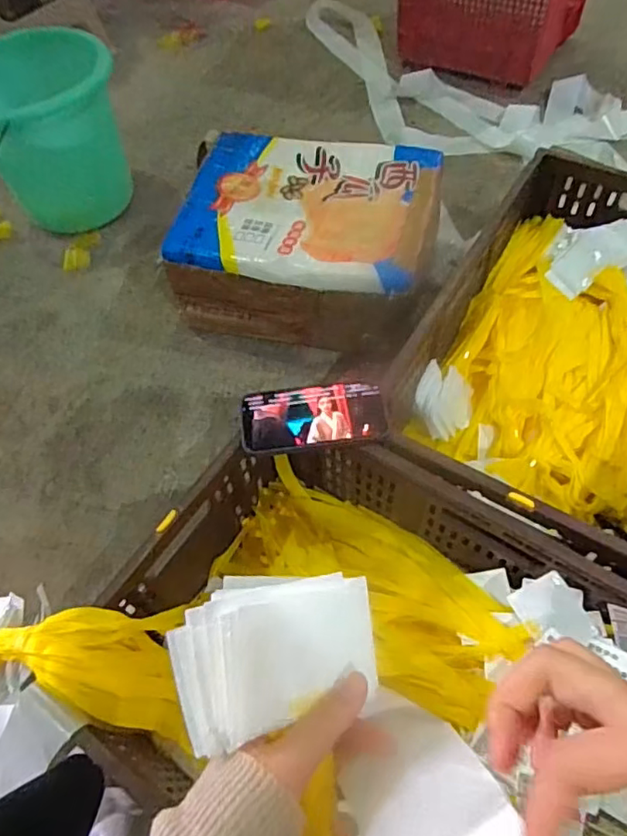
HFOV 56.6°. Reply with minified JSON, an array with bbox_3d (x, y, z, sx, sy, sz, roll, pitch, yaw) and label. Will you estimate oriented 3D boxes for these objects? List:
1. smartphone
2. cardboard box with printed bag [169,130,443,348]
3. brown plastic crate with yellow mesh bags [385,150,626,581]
[{"bbox_3d":[0.001,-0.003,0.663,0.160,0.013,0.082,-5,59,1],"label":"smartphone"},{"bbox_3d":[-0.007,-0.302,1.017,0.404,0.191,0.334,12,60,10],"label":"cardboard box with printed bag"},{"bbox_3d":[0.378,-0.078,0.814,0.385,0.202,0.609,26,64,18],"label":"brown plastic crate with yellow mesh bags"}]

